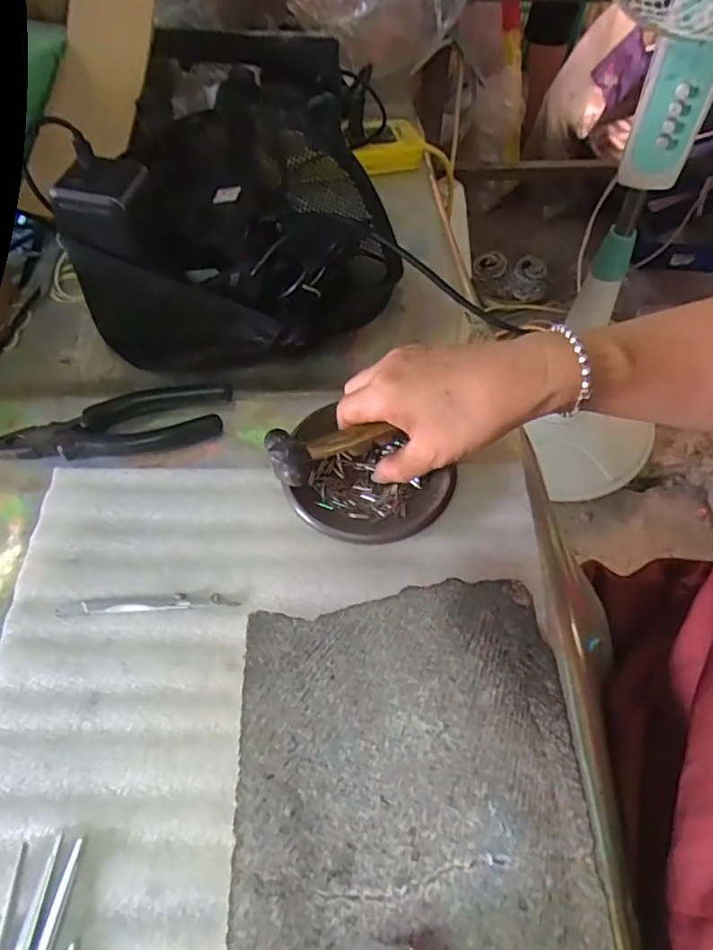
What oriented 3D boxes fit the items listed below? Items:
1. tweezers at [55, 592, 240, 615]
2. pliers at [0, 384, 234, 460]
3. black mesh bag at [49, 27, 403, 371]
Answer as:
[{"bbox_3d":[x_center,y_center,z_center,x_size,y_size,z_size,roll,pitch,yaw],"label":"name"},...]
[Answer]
[{"bbox_3d":[-0.126,0.077,0.345,0.107,0.004,0.009,-3,58,-2],"label":"tweezers"},{"bbox_3d":[-0.173,-0.036,0.406,0.162,0.013,0.050,-9,59,-5],"label":"pliers"},{"bbox_3d":[-0.097,-0.297,0.517,0.235,0.122,0.433,-3,58,-2],"label":"black mesh bag"}]

